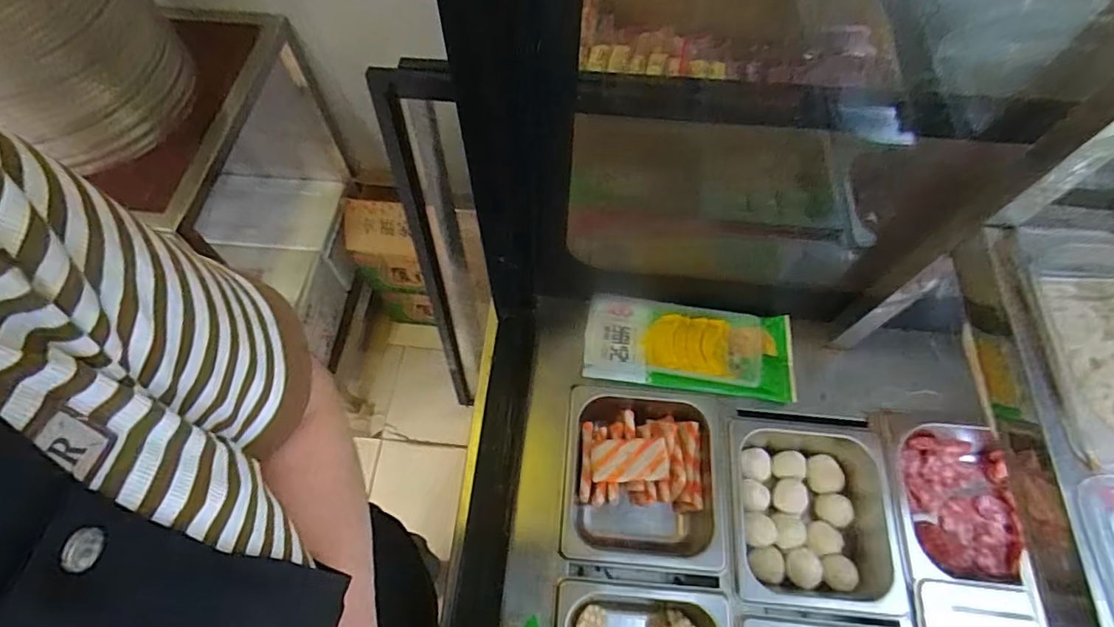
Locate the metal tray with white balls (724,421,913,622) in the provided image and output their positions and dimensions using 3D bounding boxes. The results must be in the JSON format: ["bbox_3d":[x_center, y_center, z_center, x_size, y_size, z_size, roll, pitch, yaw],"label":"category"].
[{"bbox_3d":[0.259,0.205,0.563,0.161,0.062,0.169,4,64,2],"label":"metal tray with white balls"}]

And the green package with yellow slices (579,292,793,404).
[{"bbox_3d":[0.144,0.036,0.601,0.222,0.023,0.096,7,64,4],"label":"green package with yellow slices"}]

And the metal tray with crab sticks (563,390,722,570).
[{"bbox_3d":[0.089,0.178,0.588,0.160,0.082,0.172,4,64,2],"label":"metal tray with crab sticks"}]

